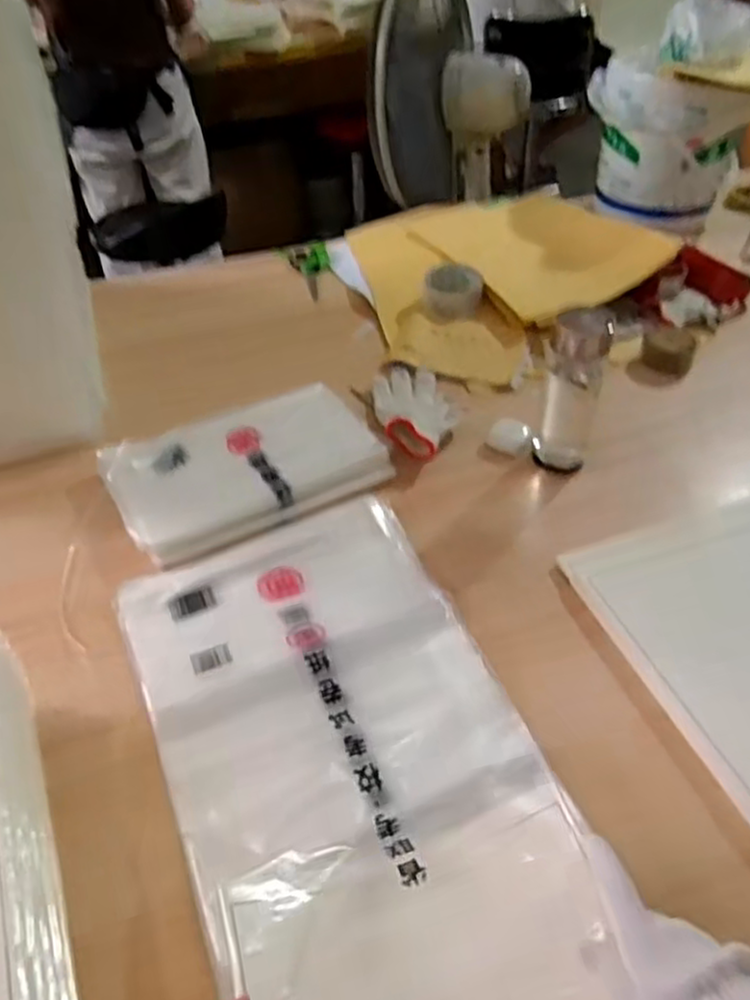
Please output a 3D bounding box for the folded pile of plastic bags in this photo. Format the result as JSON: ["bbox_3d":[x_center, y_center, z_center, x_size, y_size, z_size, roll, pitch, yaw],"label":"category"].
[{"bbox_3d":[-0.148,-0.043,0.855,0.300,0.030,0.202,-18,46,-17],"label":"folded pile of plastic bags"}]

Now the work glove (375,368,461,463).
[{"bbox_3d":[0.051,-0.126,0.937,0.102,0.036,0.198,-7,44,-7],"label":"work glove"}]

